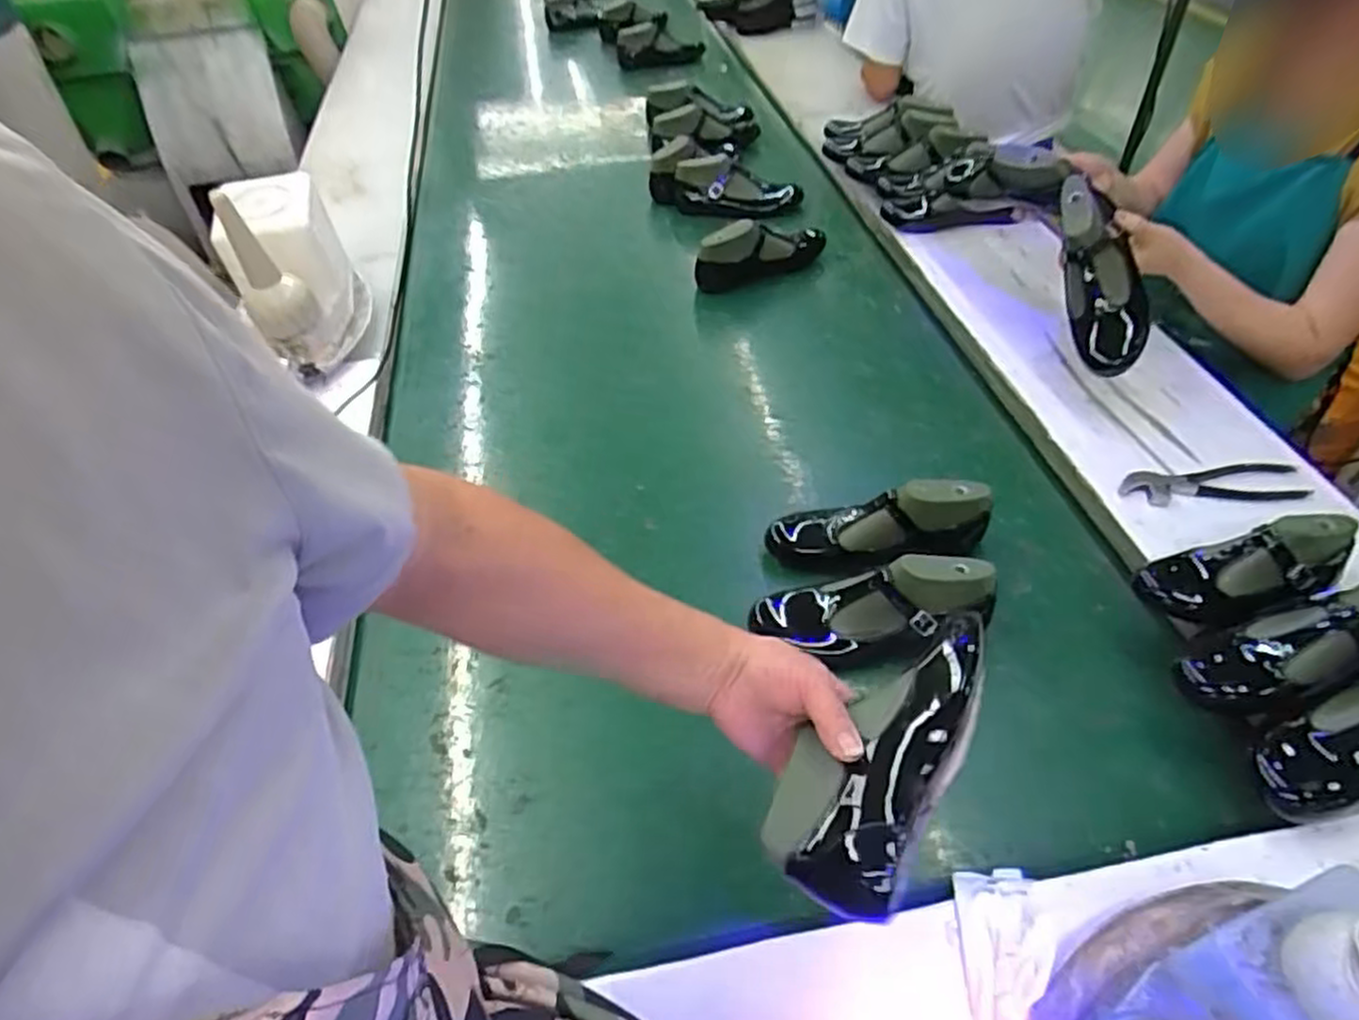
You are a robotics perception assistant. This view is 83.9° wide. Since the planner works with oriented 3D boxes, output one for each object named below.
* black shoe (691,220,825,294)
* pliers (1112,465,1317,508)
[{"bbox_3d":[0.141,-0.443,1.290,0.243,0.092,0.076,-28,51,-18],"label":"black shoe"},{"bbox_3d":[0.599,-0.028,0.854,0.188,0.013,0.052,-1,48,5],"label":"pliers"}]

